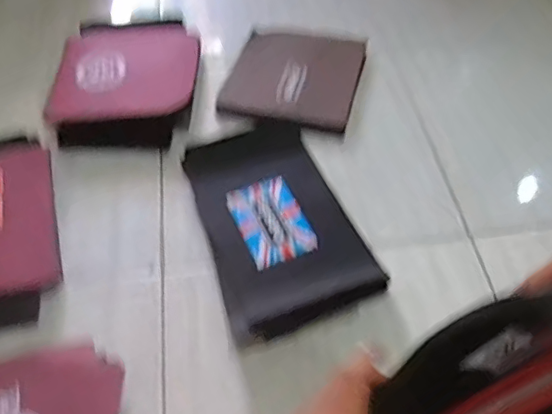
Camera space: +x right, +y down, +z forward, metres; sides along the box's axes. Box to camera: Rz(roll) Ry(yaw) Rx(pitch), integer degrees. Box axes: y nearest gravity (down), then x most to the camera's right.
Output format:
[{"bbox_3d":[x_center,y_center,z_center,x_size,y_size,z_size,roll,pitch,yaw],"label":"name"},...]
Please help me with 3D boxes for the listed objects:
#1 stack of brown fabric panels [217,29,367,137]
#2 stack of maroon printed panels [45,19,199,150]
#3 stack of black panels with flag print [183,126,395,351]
[{"bbox_3d":[0.030,-0.215,0.907,0.202,0.035,0.224,13,53,10],"label":"stack of brown fabric panels"},{"bbox_3d":[-0.240,-0.205,0.894,0.222,0.042,0.290,-3,52,-2],"label":"stack of maroon printed panels"},{"bbox_3d":[-0.003,0.008,0.735,0.184,0.029,0.318,-15,53,-11],"label":"stack of black panels with flag print"}]

